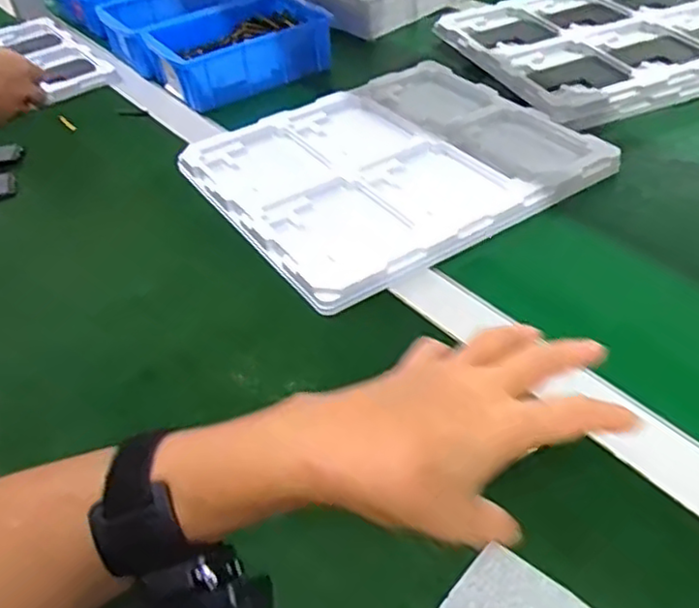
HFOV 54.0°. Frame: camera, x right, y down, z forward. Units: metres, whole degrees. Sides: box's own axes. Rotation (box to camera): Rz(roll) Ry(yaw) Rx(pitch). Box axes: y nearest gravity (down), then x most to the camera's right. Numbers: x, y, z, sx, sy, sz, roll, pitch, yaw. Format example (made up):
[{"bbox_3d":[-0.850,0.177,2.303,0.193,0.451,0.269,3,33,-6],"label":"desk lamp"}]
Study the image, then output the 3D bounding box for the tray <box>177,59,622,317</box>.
[{"bbox_3d":[0.037,-0.133,0.645,0.322,0.030,0.281,-25,46,-20],"label":"tray"}]

